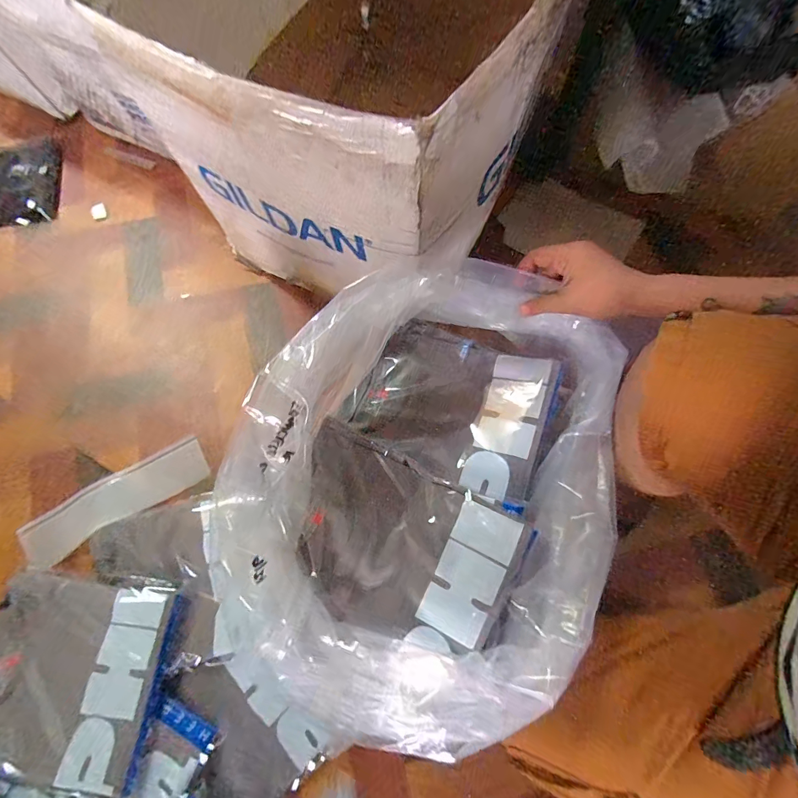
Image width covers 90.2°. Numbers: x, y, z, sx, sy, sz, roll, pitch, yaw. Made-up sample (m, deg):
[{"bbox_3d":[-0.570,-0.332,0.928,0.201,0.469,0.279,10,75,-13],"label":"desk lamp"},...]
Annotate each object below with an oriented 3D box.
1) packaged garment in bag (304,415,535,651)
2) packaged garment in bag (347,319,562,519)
[{"bbox_3d":[-0.010,0.174,0.484,0.285,0.054,0.193,29,73,8],"label":"packaged garment in bag"},{"bbox_3d":[0.076,0.007,0.553,0.259,0.023,0.202,23,80,20],"label":"packaged garment in bag"}]

